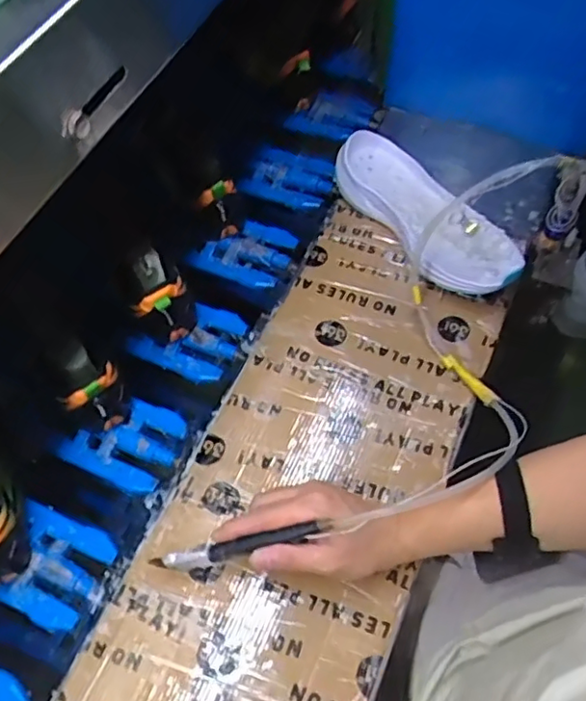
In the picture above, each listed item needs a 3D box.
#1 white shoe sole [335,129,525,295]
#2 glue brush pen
[{"bbox_3d":[0.158,-0.159,0.707,0.102,0.050,0.258,-28,66,-15],"label":"white shoe sole"},{"bbox_3d":[-0.049,0.163,0.505,0.147,0.022,0.015,-18,57,17],"label":"glue brush pen"}]

